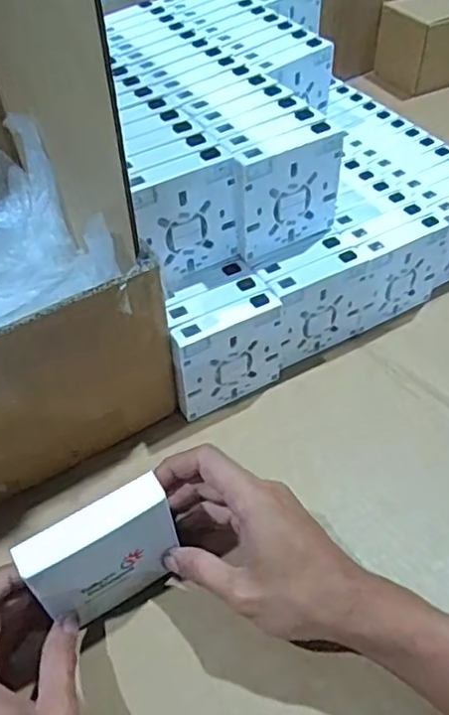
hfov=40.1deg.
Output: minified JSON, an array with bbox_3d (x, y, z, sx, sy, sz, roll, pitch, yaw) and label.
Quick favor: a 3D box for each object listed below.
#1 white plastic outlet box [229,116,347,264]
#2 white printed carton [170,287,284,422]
[{"bbox_3d":[0.048,-0.126,0.473,0.083,0.091,0.021,-22,51,-17],"label":"white plastic outlet box"},{"bbox_3d":[0.004,-0.001,0.475,0.091,0.085,0.021,-25,52,-20],"label":"white printed carton"}]

